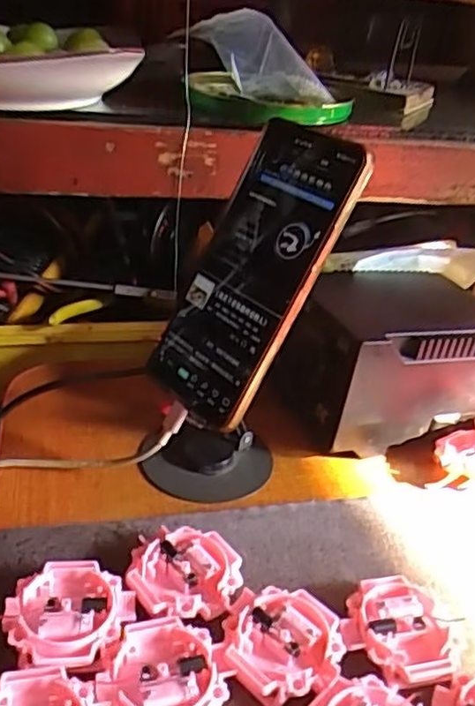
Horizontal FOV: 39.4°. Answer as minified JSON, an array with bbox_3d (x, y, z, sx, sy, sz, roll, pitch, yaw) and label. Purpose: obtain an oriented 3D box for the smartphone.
[{"bbox_3d":[0.006,-0.045,0.367,0.078,0.162,0.013,35,10,39],"label":"smartphone"}]

